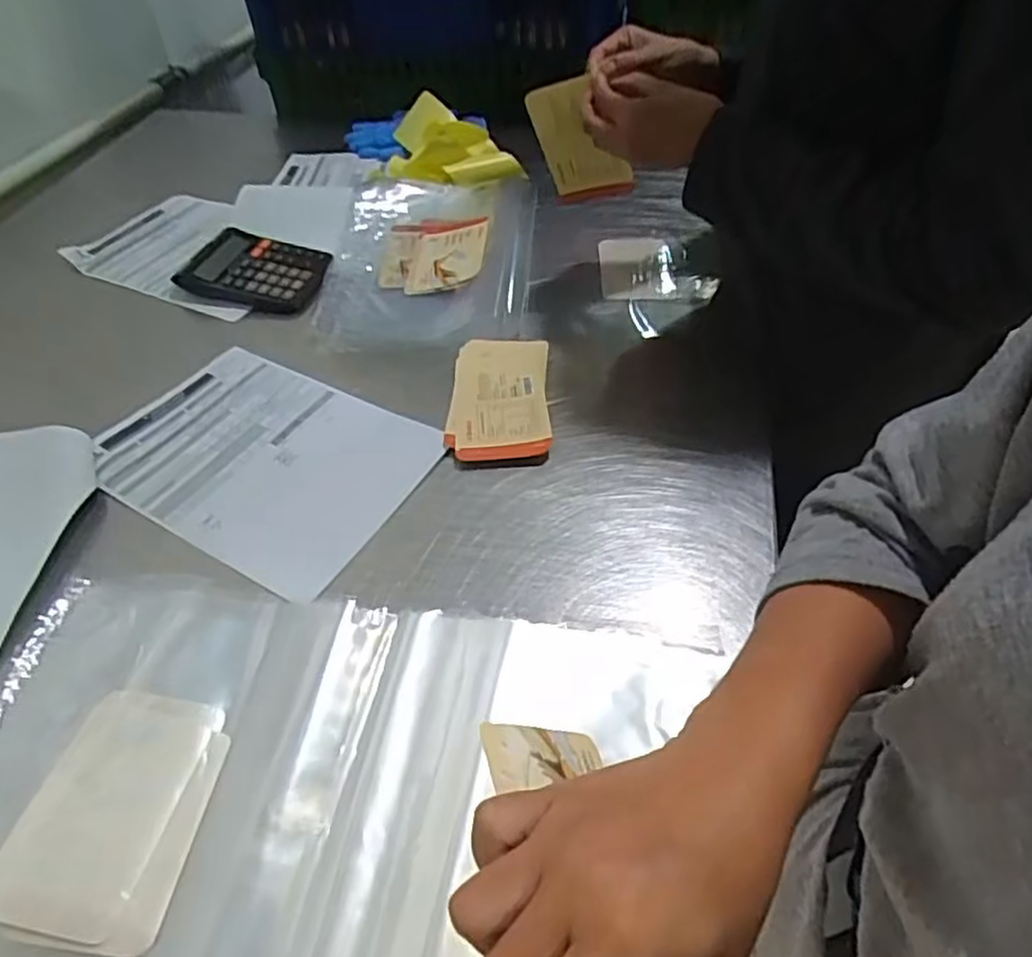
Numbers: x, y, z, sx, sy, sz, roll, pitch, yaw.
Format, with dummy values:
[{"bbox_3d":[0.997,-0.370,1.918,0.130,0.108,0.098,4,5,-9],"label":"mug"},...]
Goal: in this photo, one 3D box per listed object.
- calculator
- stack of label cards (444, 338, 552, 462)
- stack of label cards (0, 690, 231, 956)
[{"bbox_3d":[-0.305,-0.252,0.851,0.170,0.030,0.128,14,49,15],"label":"calculator"},{"bbox_3d":[-0.016,-0.082,0.697,0.094,0.014,0.169,-1,47,1],"label":"stack of label cards"},{"bbox_3d":[-0.245,0.201,0.437,0.098,0.021,0.145,3,47,5],"label":"stack of label cards"}]

